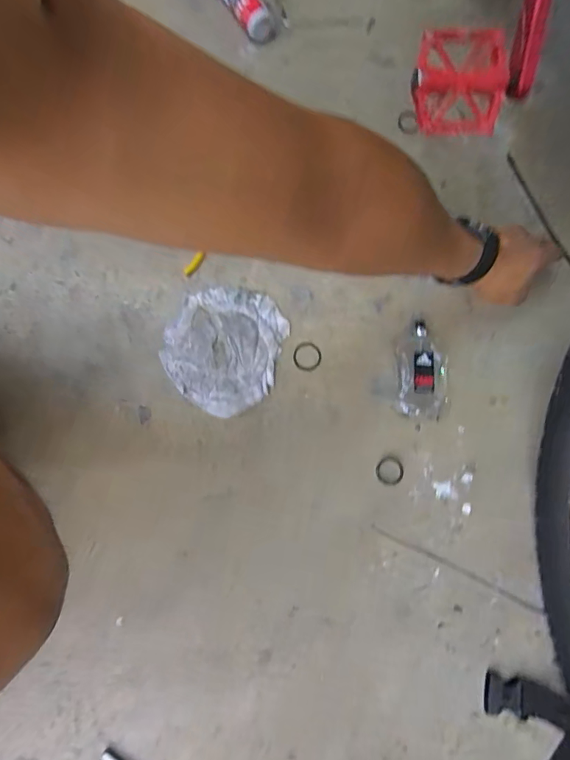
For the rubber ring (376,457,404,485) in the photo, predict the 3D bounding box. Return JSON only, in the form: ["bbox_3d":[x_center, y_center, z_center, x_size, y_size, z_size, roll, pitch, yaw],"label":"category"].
[{"bbox_3d":[0.131,0.114,0.564,0.033,0.004,0.033,0,80,-1],"label":"rubber ring"}]

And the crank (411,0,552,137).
[{"bbox_3d":[0.224,-0.383,0.416,0.105,0.099,0.305,27,113,4],"label":"crank"}]

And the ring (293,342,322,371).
[{"bbox_3d":[0.029,-0.030,0.590,0.037,0.005,0.037,0,80,-1],"label":"ring"}]

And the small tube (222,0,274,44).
[{"bbox_3d":[-0.073,-0.571,0.664,0.034,0.040,0.144,-42,98,-8],"label":"small tube"}]

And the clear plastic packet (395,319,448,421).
[{"bbox_3d":[0.176,-0.014,0.573,0.058,0.031,0.122,5,79,0],"label":"clear plastic packet"}]

